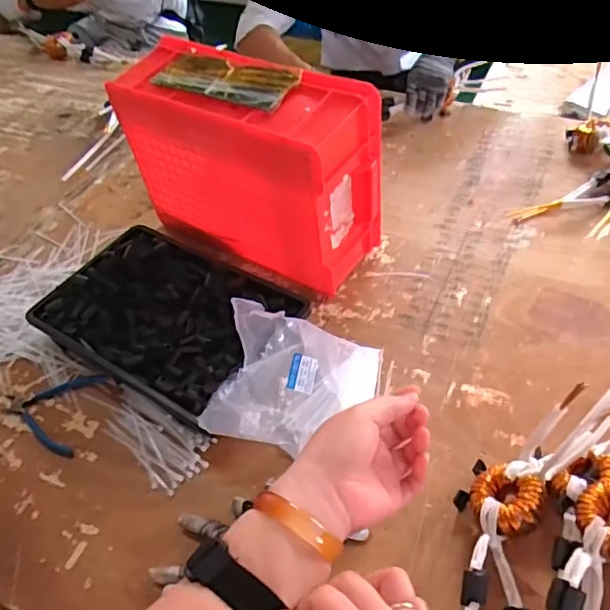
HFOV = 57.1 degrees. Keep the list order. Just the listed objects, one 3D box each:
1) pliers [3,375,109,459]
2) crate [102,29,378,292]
[{"bbox_3d":[-0.368,0.150,0.806,0.137,0.008,0.129,5,49,11],"label":"pliers"},{"bbox_3d":[-0.089,-0.201,0.890,0.384,0.302,0.157,23,54,24],"label":"crate"}]

